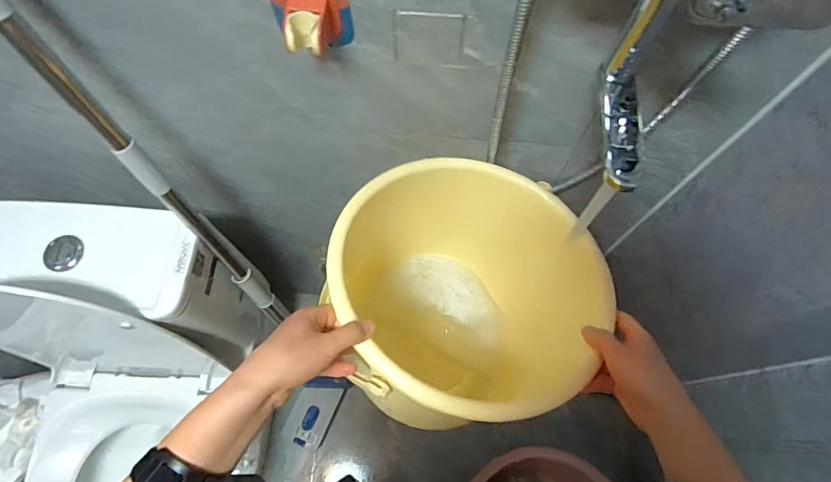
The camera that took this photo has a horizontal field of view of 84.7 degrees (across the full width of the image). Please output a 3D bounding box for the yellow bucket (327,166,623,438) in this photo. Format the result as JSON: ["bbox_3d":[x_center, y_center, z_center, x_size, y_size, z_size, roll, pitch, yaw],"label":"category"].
[{"bbox_3d":[0.049,0.075,0.594,0.267,0.301,0.292,0,69,0],"label":"yellow bucket"}]

